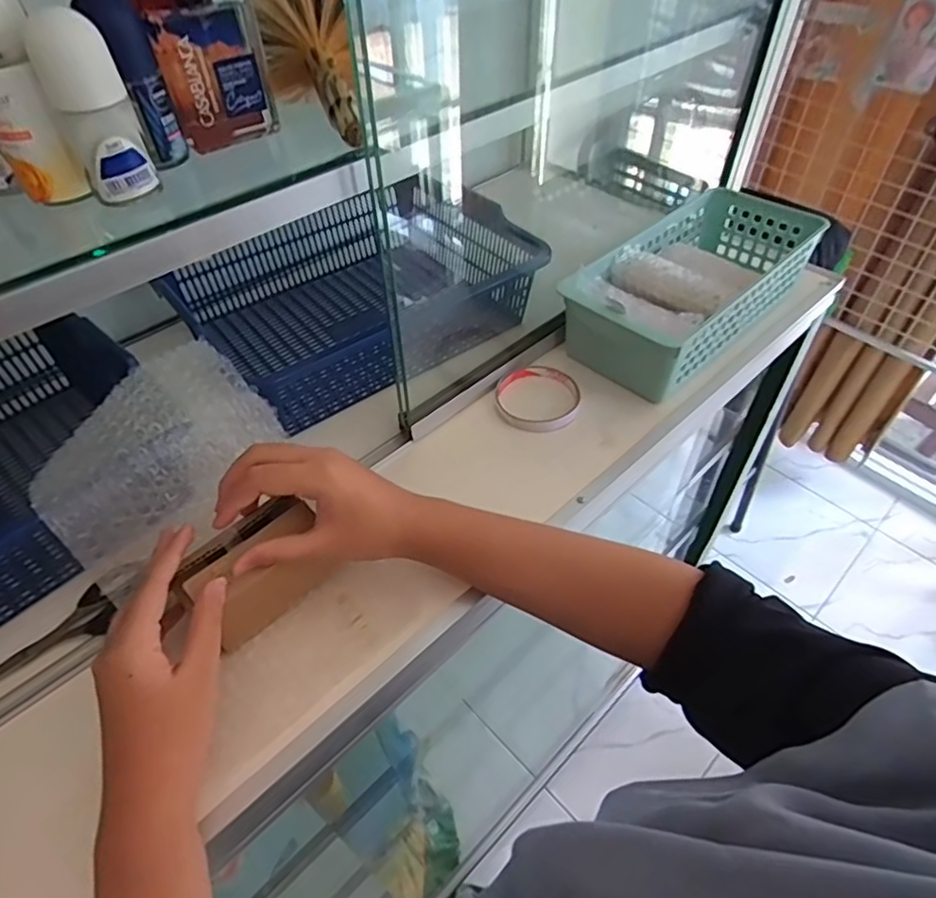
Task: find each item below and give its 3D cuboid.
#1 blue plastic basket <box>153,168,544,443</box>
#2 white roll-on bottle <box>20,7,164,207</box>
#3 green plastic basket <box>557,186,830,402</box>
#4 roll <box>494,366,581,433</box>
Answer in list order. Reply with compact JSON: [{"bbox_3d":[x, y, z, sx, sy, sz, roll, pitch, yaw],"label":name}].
[{"bbox_3d":[-0.113,-0.177,0.650,0.302,0.094,0.238,-31,55,-25],"label":"blue plastic basket"},{"bbox_3d":[-0.196,-0.178,0.317,0.037,0.083,0.035,-23,52,-20],"label":"white roll-on bottle"},{"bbox_3d":[0.234,-0.175,0.637,0.306,0.076,0.137,-35,57,-27],"label":"green plastic basket"},{"bbox_3d":[0.067,-0.051,0.589,0.079,0.017,0.081,0,48,0],"label":"roll"}]

